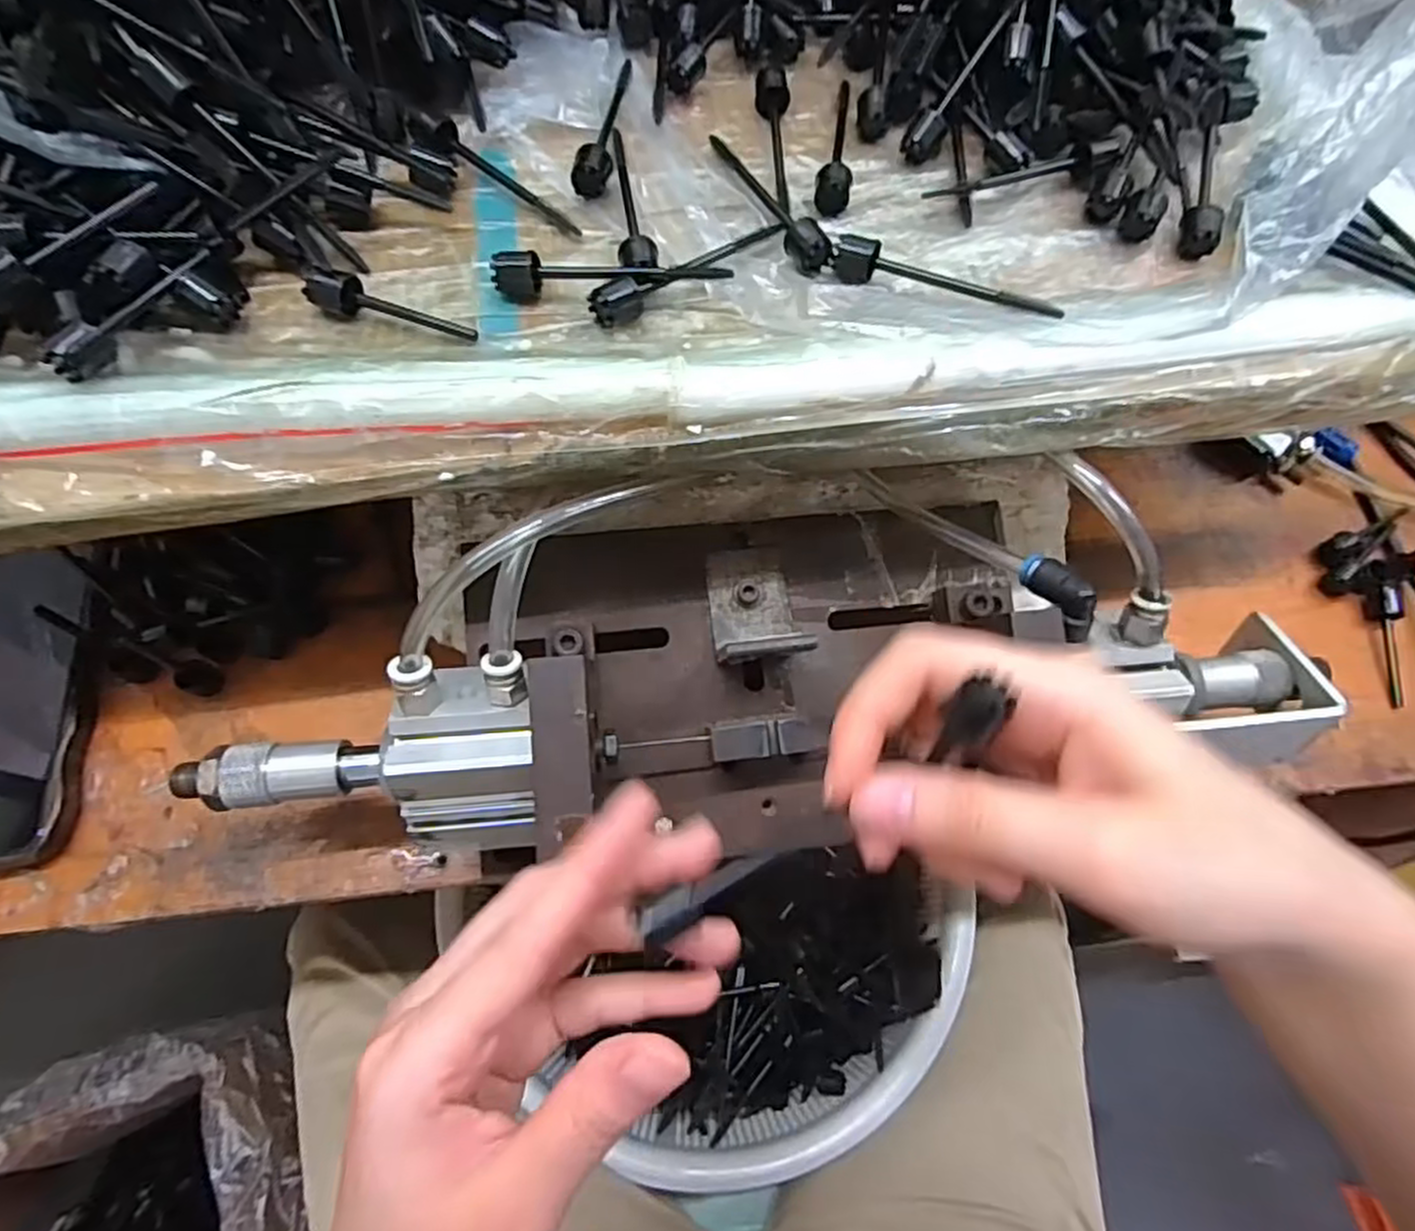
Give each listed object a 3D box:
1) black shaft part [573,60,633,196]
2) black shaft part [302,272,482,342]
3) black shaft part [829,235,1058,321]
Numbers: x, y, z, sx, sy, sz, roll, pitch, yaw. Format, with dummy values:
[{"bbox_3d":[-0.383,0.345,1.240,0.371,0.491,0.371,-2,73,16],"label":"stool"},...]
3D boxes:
[{"bbox_3d":[-0.044,-0.210,0.310,0.014,0.011,0.083,5,66,-1],"label":"black shaft part"},{"bbox_3d":[-0.114,-0.111,0.264,0.061,0.015,0.014,19,66,6],"label":"black shaft part"},{"bbox_3d":[0.088,-0.124,0.277,0.085,0.016,0.011,27,67,9],"label":"black shaft part"}]

